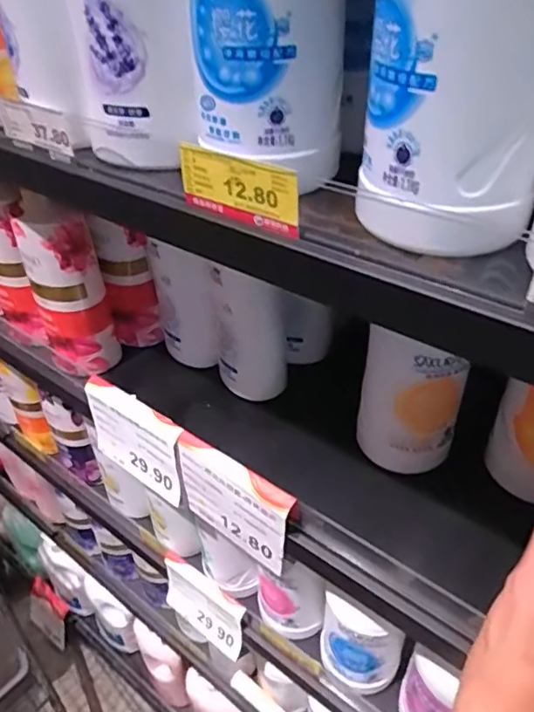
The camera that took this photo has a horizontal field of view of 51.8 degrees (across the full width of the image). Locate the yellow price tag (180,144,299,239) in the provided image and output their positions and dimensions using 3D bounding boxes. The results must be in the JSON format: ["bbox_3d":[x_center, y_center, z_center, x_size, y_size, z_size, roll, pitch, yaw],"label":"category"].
[{"bbox_3d":[-0.017,-0.098,0.325,0.085,0.038,0.005,25,50,27],"label":"yellow price tag"}]

